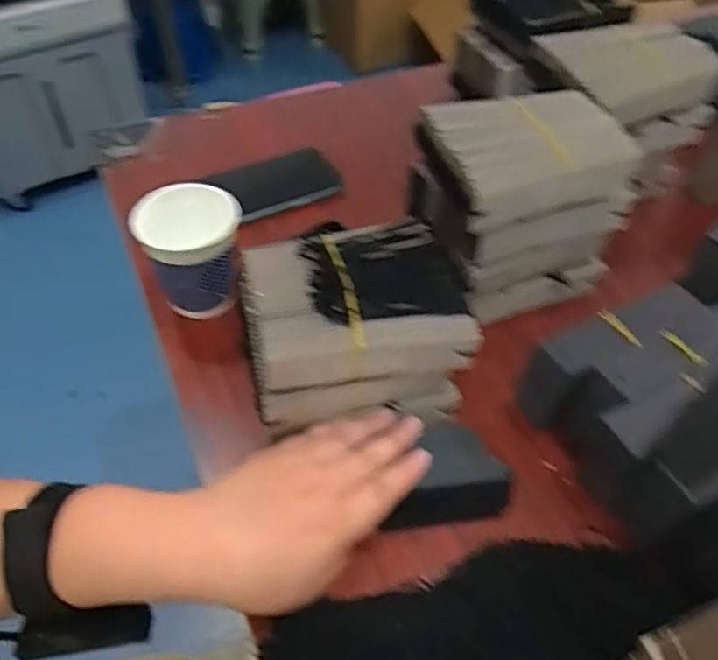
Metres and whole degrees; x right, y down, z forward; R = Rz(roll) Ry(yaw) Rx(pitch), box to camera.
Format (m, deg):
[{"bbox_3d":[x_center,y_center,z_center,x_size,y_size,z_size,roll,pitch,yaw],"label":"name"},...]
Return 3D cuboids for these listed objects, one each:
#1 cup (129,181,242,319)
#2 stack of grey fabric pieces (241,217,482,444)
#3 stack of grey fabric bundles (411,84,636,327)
[{"bbox_3d":[-0.129,-0.059,0.487,0.075,0.088,0.068,-15,51,-14],"label":"cup"},{"bbox_3d":[-0.004,-0.001,0.414,0.136,0.092,0.102,-7,48,-9],"label":"stack of grey fabric pieces"},{"bbox_3d":[0.122,-0.095,0.490,0.145,0.138,0.099,-14,51,-13],"label":"stack of grey fabric bundles"}]

